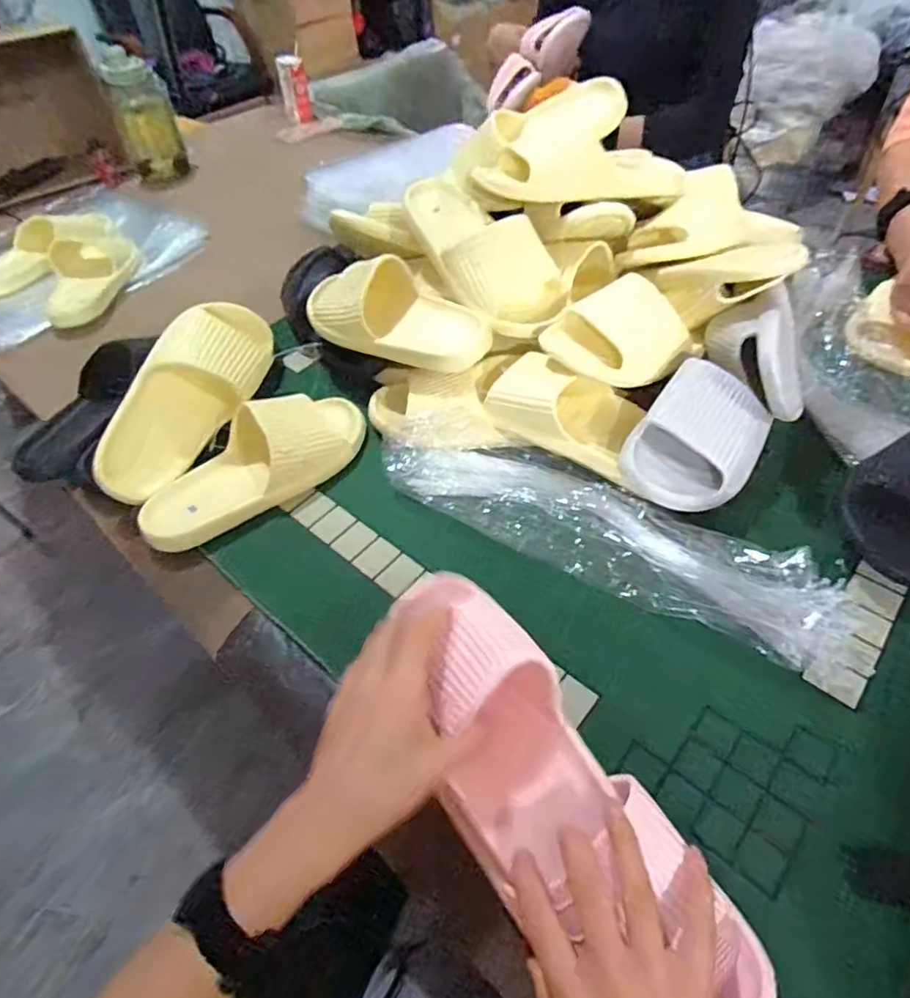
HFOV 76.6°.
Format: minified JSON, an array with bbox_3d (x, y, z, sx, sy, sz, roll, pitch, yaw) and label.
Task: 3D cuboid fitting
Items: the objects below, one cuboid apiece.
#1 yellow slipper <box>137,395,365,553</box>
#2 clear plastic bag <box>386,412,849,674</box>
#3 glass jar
[{"bbox_3d":[-0.206,-0.043,0.595,0.250,0.067,0.090,-33,54,-21],"label":"yellow slipper"},{"bbox_3d":[0.133,0.020,0.528,0.438,0.047,0.106,23,55,24],"label":"clear plastic bag"},{"bbox_3d":[-0.622,-0.759,1.155,0.117,0.202,0.142,-22,51,-12],"label":"glass jar"}]

